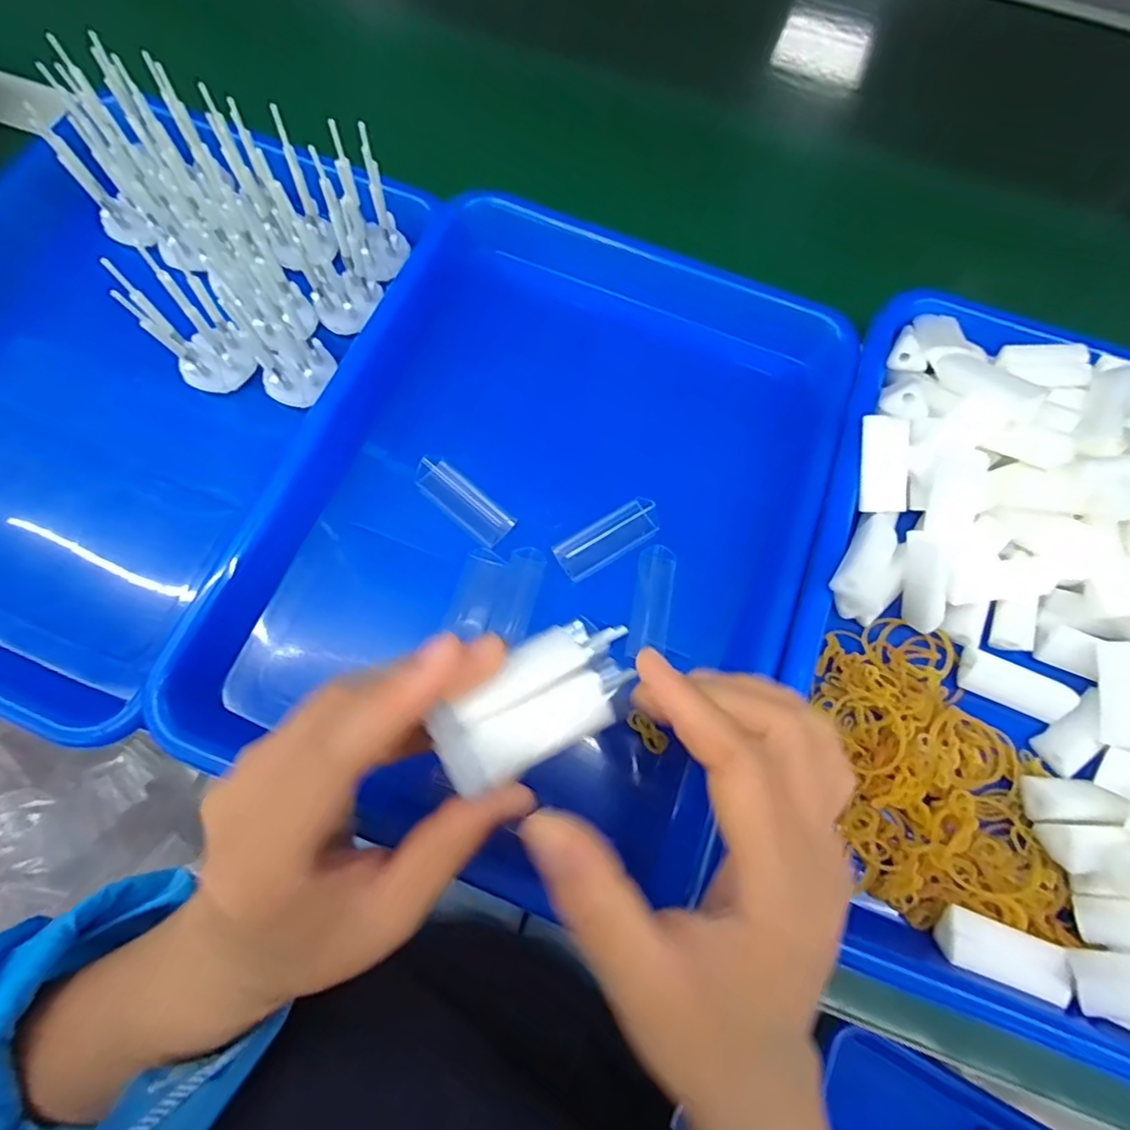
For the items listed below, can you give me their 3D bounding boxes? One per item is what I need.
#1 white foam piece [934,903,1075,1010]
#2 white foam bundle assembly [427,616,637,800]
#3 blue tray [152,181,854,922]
[{"bbox_3d":[0.174,0.154,0.230,0.046,0.010,0.021,20,72,4],"label":"white foam piece"},{"bbox_3d":[-0.008,0.044,0.190,0.070,0.022,0.036,-31,75,-11],"label":"white foam bundle assembly"},{"bbox_3d":[-0.005,-0.027,0.299,0.244,0.048,0.332,21,72,5],"label":"blue tray"}]

